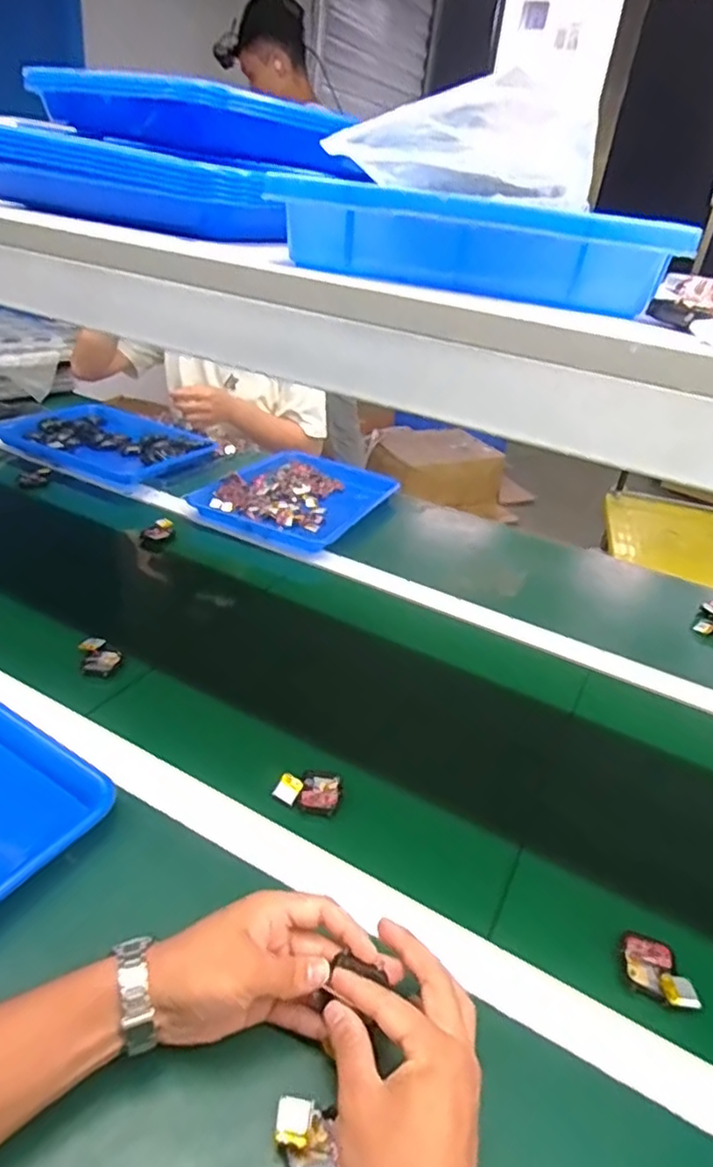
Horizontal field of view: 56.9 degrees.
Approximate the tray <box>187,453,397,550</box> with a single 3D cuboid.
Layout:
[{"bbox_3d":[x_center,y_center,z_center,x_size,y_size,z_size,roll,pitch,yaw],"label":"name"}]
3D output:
[{"bbox_3d":[-0.090,-0.149,1.110,0.245,0.034,0.324,20,33,20],"label":"tray"}]

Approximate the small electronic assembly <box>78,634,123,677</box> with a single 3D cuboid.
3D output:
[{"bbox_3d":[-0.273,0.076,0.702,0.040,0.020,0.049,-8,34,-24],"label":"small electronic assembly"}]

